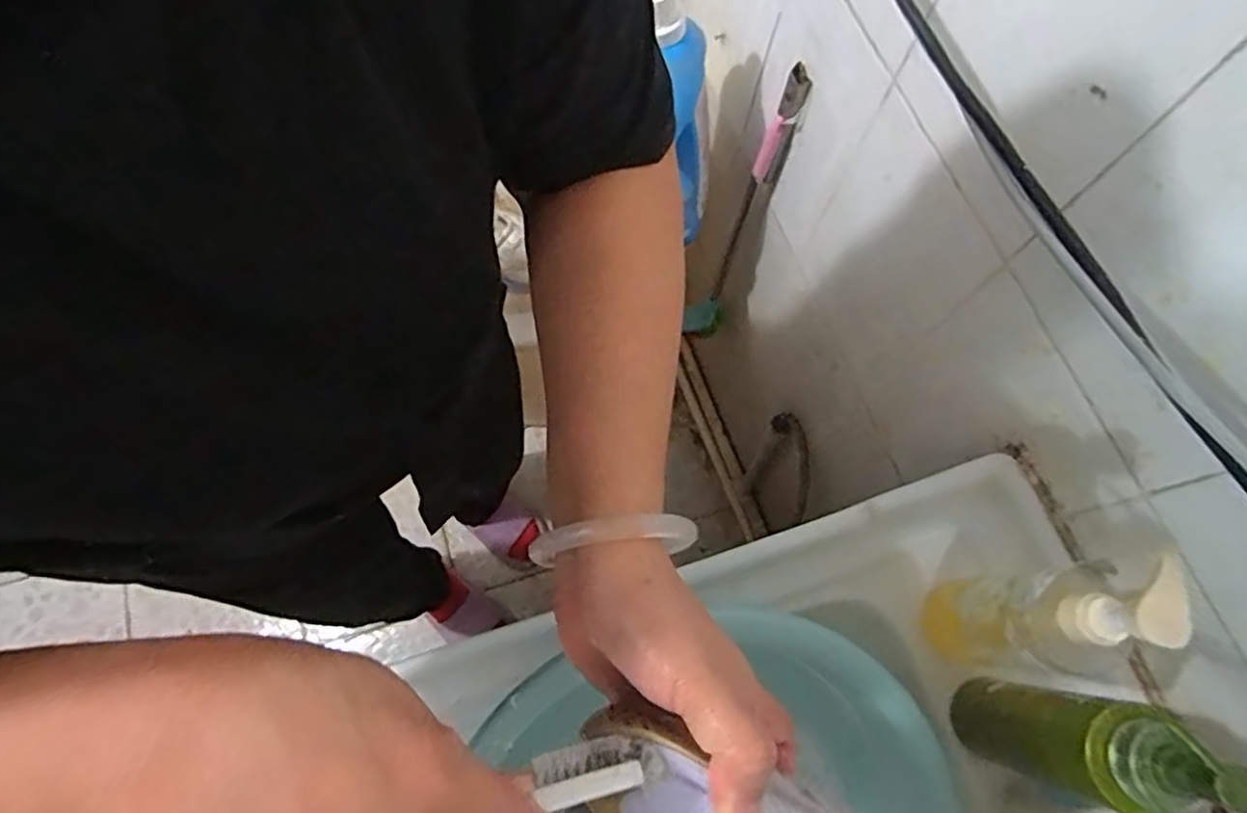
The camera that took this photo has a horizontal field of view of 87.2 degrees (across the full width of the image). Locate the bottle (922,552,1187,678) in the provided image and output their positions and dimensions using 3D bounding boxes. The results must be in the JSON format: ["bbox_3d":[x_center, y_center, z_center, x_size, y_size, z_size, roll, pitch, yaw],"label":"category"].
[{"bbox_3d":[0.277,0.145,0.447,0.054,0.234,0.062,-3,70,-4],"label":"bottle"}]

